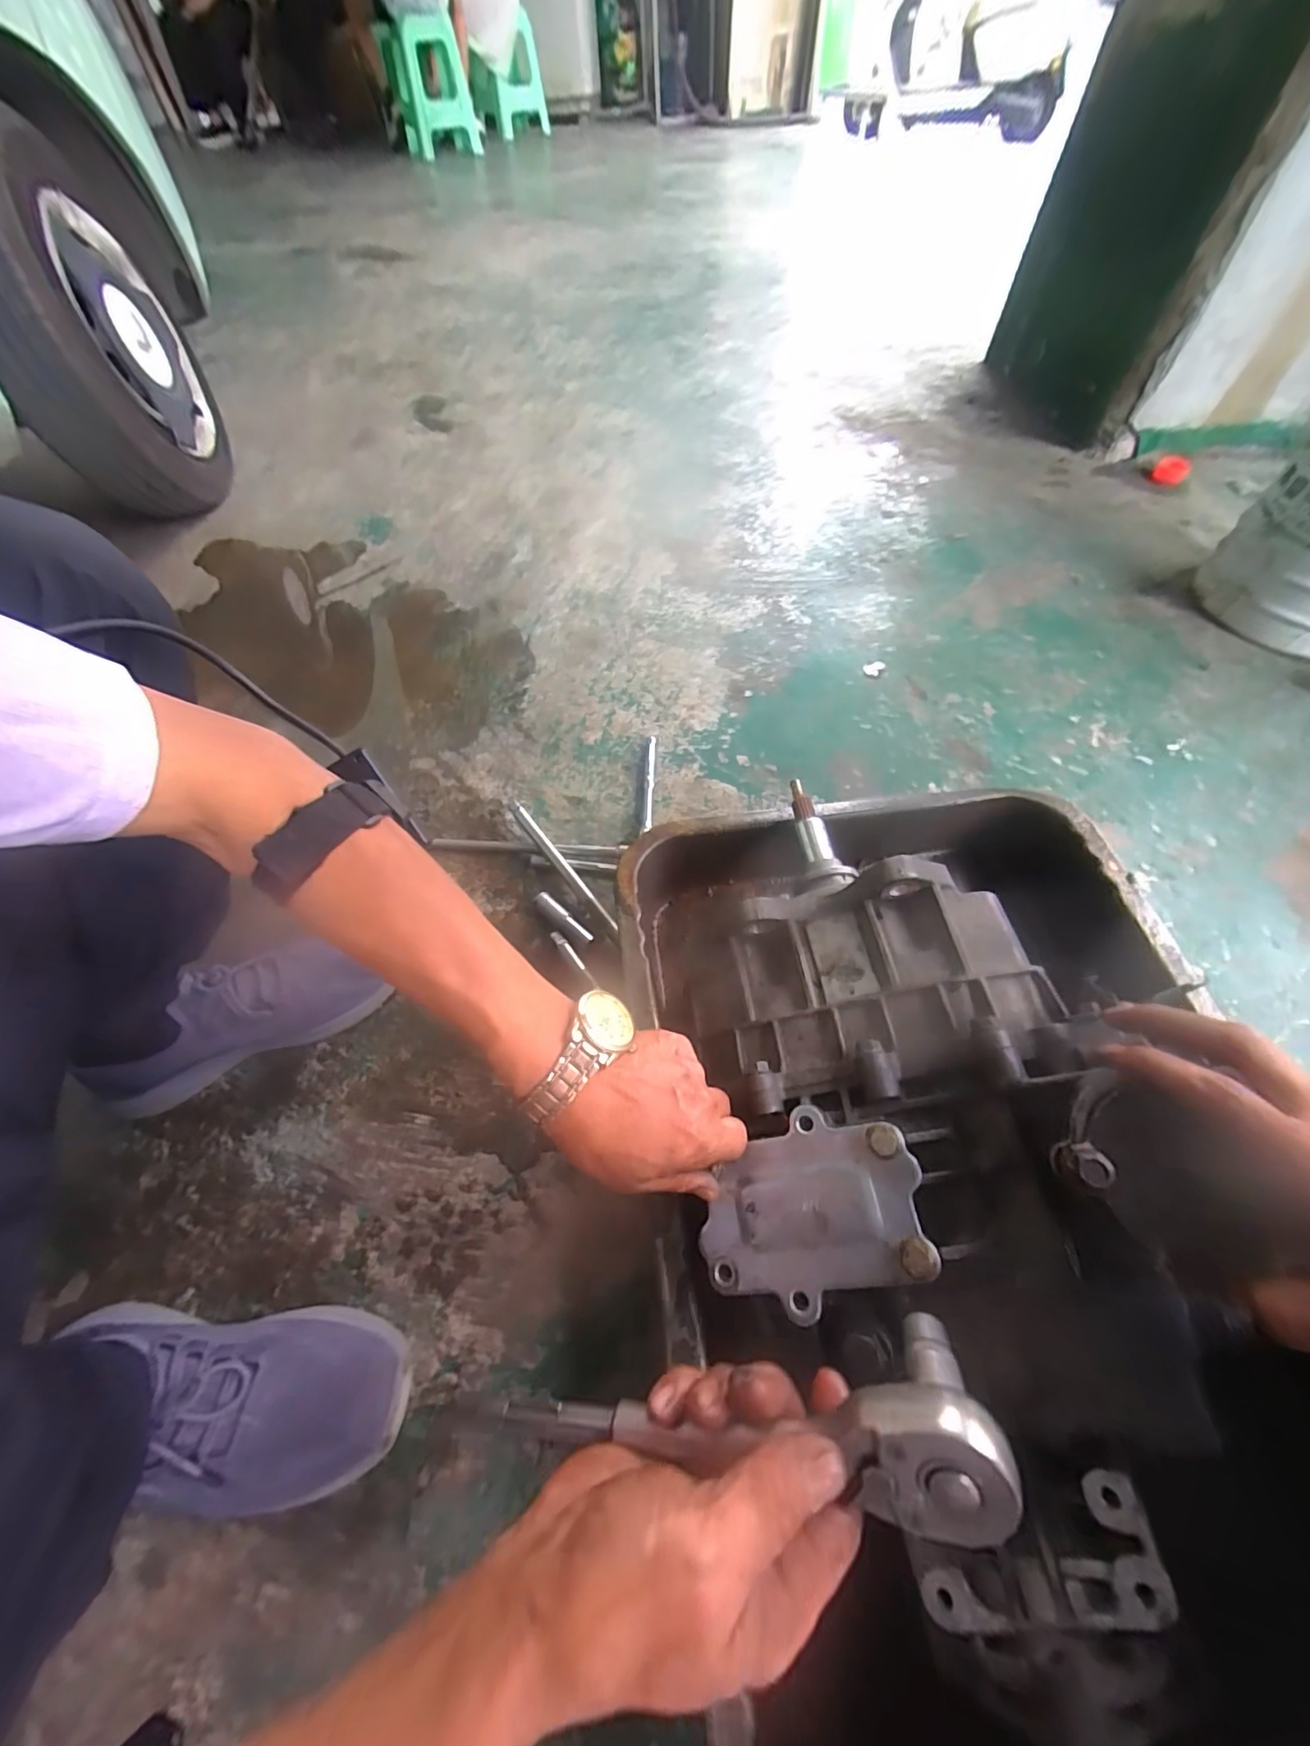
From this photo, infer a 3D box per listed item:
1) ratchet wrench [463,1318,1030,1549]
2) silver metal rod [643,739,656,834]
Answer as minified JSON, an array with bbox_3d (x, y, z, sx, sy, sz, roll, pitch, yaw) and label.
[{"bbox_3d":[0.019,0.230,0.239,0.234,0.051,0.052,-16,56,20],"label":"ratchet wrench"},{"bbox_3d":[-0.006,-0.112,0.682,0.010,0.013,0.143,0,59,5],"label":"silver metal rod"}]

